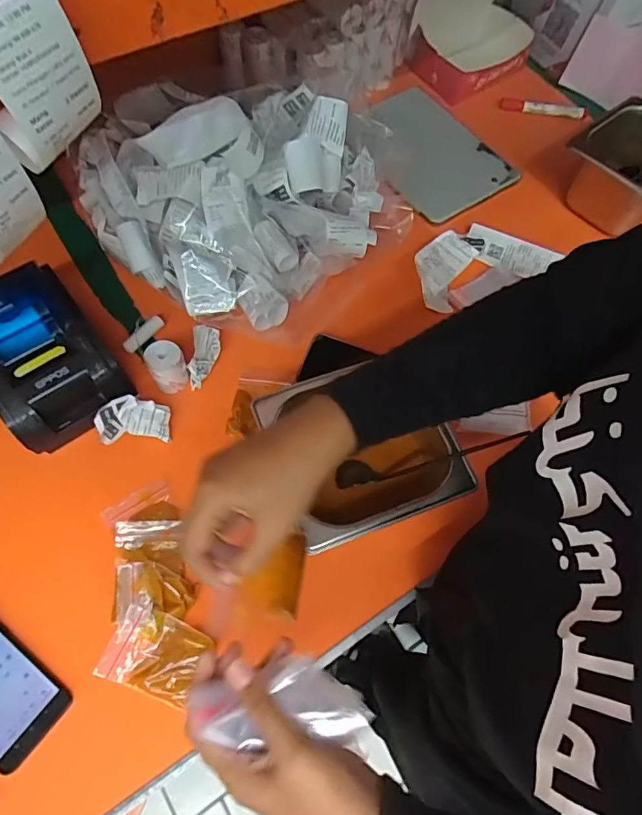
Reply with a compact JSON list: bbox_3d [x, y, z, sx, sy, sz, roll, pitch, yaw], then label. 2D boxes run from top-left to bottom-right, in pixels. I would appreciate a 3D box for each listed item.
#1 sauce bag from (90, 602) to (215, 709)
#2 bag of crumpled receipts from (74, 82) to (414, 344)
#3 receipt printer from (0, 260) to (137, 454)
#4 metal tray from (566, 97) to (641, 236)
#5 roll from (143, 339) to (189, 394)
[{"bbox_3d":[-0.156,0.234,0.471,0.085,0.024,0.068,21,66,7],"label":"sauce bag"},{"bbox_3d":[-0.097,-0.275,0.620,0.316,0.176,0.307,41,68,14],"label":"bag of crumpled receipts"},{"bbox_3d":[-0.303,-0.054,0.542,0.124,0.106,0.151,-33,71,-18],"label":"receipt printer"},{"bbox_3d":[0.451,-0.345,0.727,0.171,0.092,0.159,-33,71,-18],"label":"metal tray"},{"bbox_3d":[-0.178,-0.049,0.576,0.039,0.052,0.036,2,64,-4],"label":"roll"}]

